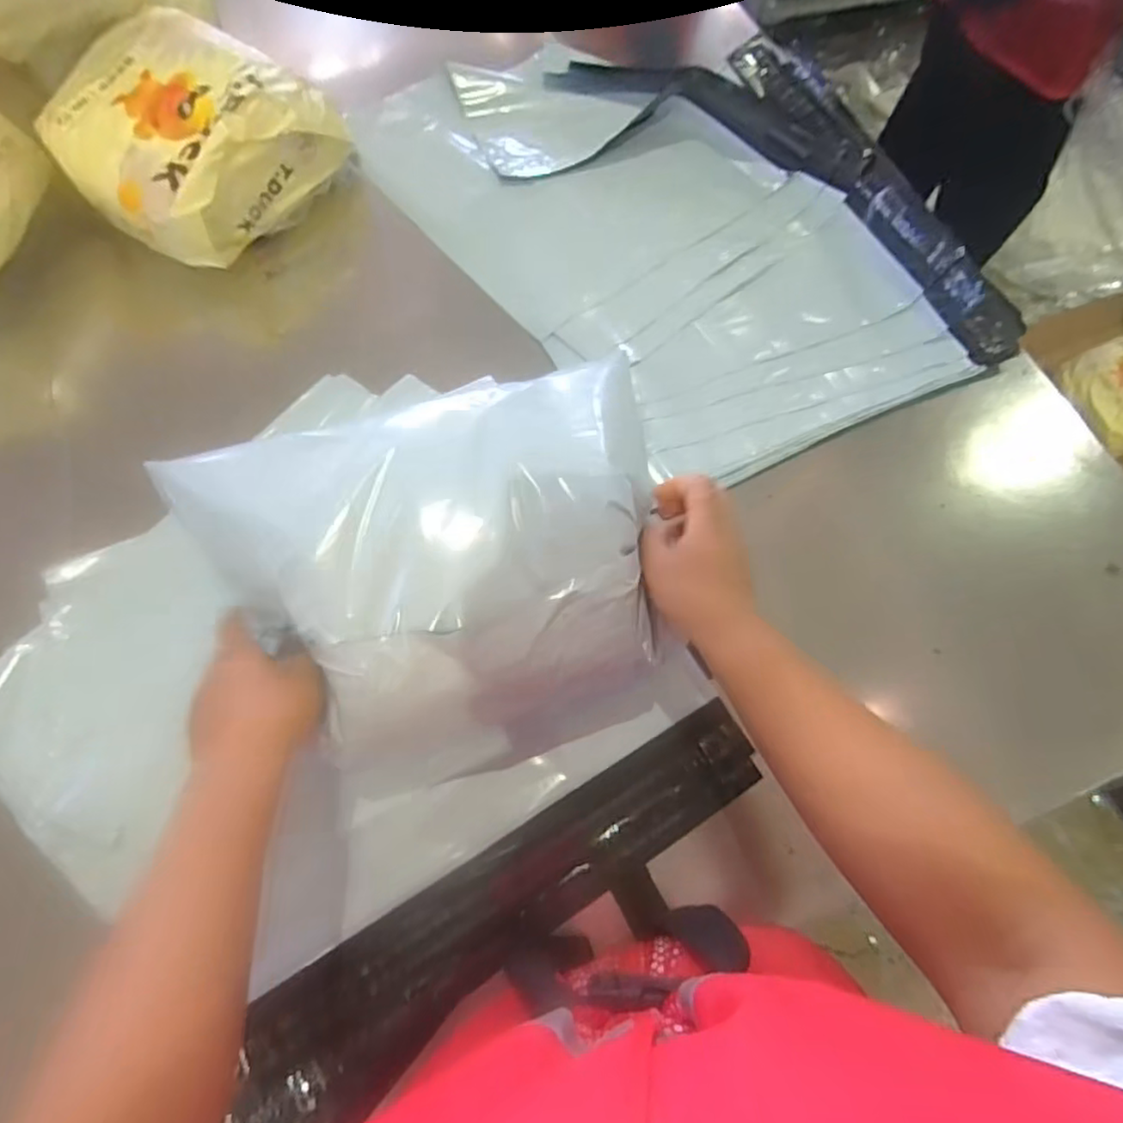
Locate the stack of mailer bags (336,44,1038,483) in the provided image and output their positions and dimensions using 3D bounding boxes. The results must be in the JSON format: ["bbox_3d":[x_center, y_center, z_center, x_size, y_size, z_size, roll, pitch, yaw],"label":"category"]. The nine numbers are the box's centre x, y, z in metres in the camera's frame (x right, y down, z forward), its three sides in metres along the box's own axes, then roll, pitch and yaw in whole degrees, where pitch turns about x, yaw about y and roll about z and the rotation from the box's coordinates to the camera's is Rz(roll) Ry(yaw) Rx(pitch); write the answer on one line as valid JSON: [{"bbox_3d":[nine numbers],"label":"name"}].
[{"bbox_3d":[0.125,-0.406,0.757,0.508,0.047,0.664,-27,74,-7],"label":"stack of mailer bags"}]

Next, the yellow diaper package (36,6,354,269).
[{"bbox_3d":[-0.404,-0.456,0.710,0.222,0.117,0.241,31,68,10],"label":"yellow diaper package"}]

